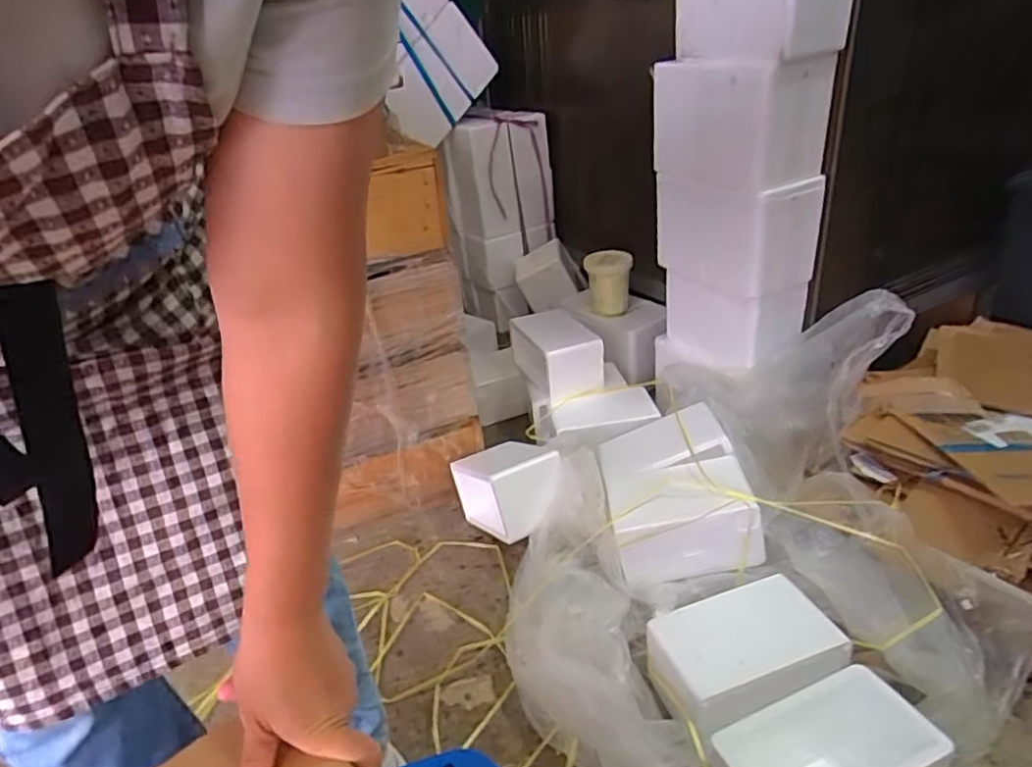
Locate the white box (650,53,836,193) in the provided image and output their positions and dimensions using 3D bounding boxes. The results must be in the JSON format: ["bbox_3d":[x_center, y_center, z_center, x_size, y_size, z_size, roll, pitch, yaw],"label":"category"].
[{"bbox_3d":[0.400,-0.491,1.172,0.157,0.195,0.293,-22,33,-26],"label":"white box"}]

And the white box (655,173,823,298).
[{"bbox_3d":[0.431,-0.314,1.261,0.172,0.186,0.278,-22,33,-26],"label":"white box"}]

